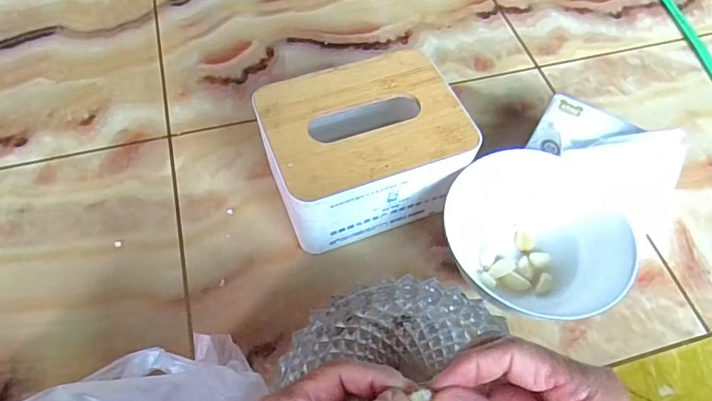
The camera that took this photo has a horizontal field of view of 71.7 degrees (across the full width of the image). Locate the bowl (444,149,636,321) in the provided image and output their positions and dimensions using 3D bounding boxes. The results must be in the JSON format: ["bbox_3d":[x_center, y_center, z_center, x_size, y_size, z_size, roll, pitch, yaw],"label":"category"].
[{"bbox_3d":[0.142,0.029,0.405,0.140,0.068,0.120,21,59,11],"label":"bowl"}]

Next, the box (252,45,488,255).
[{"bbox_3d":[0.004,-0.040,0.424,0.155,0.093,0.120,-18,60,-13],"label":"box"}]

